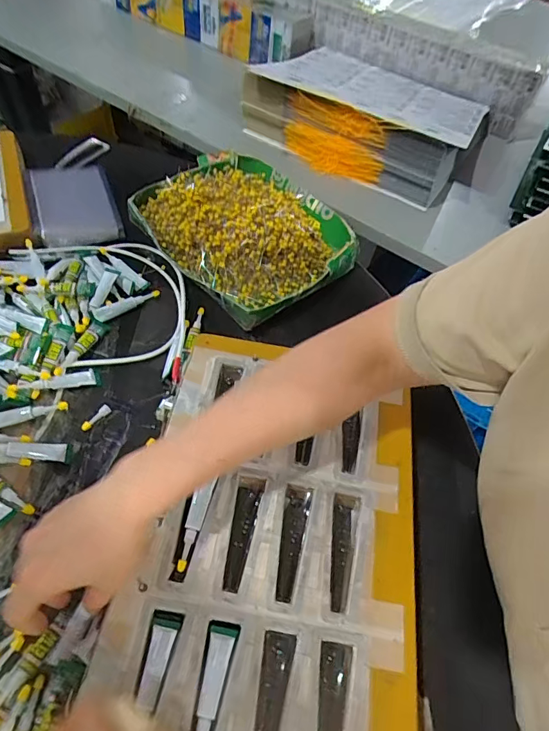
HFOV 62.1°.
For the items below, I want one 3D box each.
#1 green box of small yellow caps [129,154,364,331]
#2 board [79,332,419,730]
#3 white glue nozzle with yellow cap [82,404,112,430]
[{"bbox_3d":[-0.042,-0.181,0.608,0.278,0.051,0.221,40,61,20],"label":"green box of small yellow caps"},{"bbox_3d":[0.002,0.141,0.372,0.221,0.028,0.369,6,56,6],"label":"board"},{"bbox_3d":[-0.179,0.052,0.457,0.009,0.007,0.033,41,61,21],"label":"white glue nozzle with yellow cap"}]

